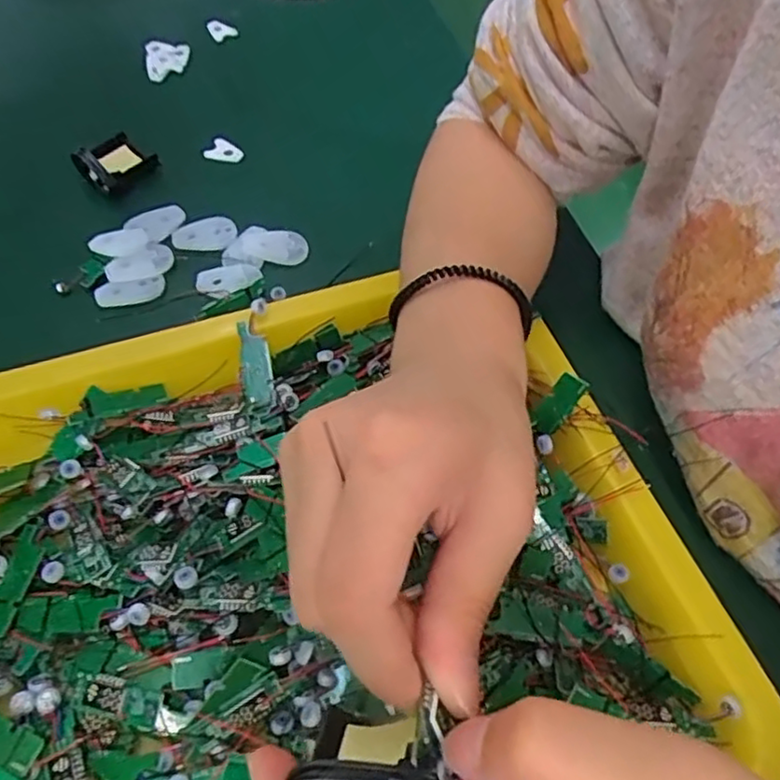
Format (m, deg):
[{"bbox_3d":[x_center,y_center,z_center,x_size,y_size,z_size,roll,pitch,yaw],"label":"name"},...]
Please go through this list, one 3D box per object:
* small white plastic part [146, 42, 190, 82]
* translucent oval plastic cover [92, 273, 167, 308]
[{"bbox_3d":[-0.157,-0.235,0.467,0.029,0.012,0.037,-11,58,-9],"label":"small white plastic part"},{"bbox_3d":[-0.140,-0.052,0.353,0.037,0.006,0.013,-11,58,-9],"label":"translucent oval plastic cover"}]

